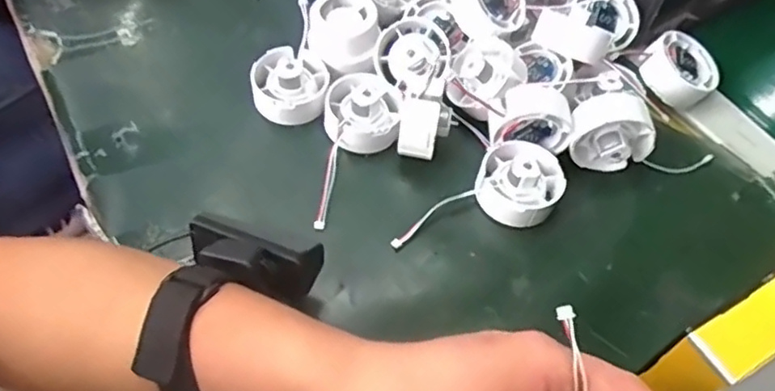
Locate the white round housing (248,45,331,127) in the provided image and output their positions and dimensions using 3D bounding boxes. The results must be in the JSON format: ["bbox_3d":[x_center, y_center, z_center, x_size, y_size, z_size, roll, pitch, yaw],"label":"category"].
[{"bbox_3d":[-0.071,-0.083,0.452,0.055,0.024,0.057,1,57,-2],"label":"white round housing"}]

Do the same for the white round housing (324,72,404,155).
[{"bbox_3d":[-0.017,-0.061,0.442,0.053,0.030,0.060,10,57,4],"label":"white round housing"}]

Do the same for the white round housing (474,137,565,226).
[{"bbox_3d":[0.088,-0.011,0.410,0.053,0.025,0.057,1,57,-2],"label":"white round housing"}]

